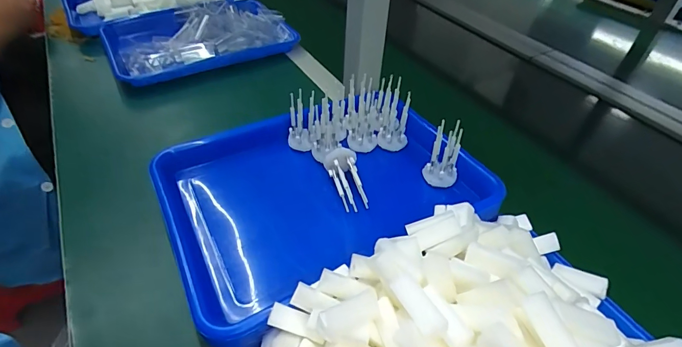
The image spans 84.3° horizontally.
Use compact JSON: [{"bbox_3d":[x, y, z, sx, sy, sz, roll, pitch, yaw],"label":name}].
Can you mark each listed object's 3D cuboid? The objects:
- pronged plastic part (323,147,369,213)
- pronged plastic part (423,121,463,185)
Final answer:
[{"bbox_3d":[0.008,0.011,0.429,0.035,0.035,0.073,-11,58,-14],"label":"pronged plastic part"},{"bbox_3d":[0.116,-0.021,0.423,0.032,0.069,0.031,-9,45,-13],"label":"pronged plastic part"}]

